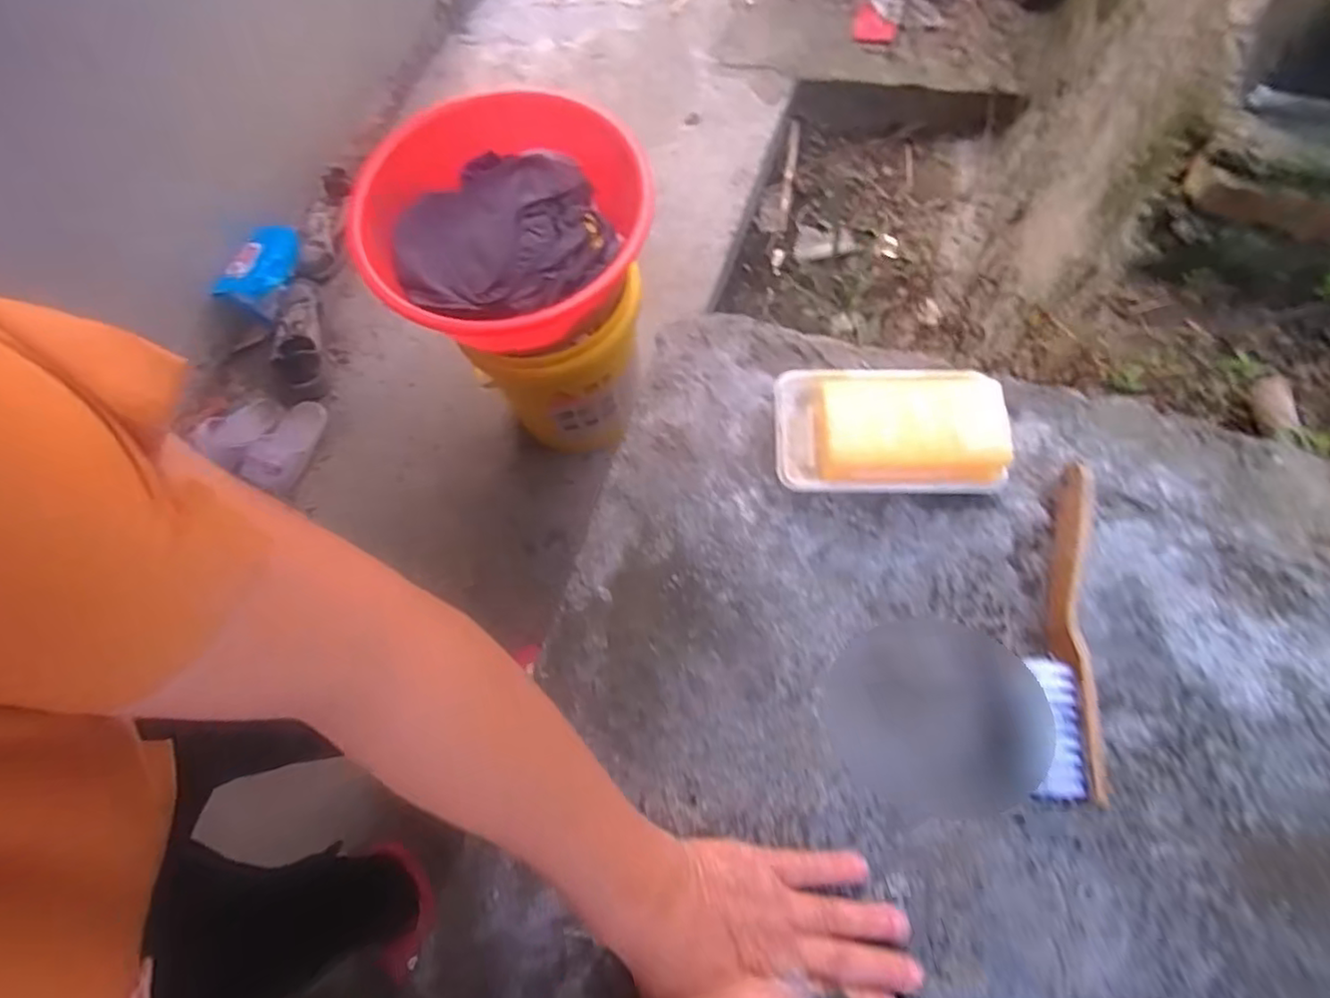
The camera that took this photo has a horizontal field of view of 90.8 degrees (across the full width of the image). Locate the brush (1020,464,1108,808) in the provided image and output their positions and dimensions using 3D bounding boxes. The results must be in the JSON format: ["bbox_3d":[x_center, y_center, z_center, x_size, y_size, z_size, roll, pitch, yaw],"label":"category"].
[{"bbox_3d":[0.236,0.078,0.400,0.031,0.042,0.195,7,70,8],"label":"brush"}]

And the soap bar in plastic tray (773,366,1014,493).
[{"bbox_3d":[0.148,-0.049,0.442,0.145,0.043,0.090,1,71,4],"label":"soap bar in plastic tray"}]

